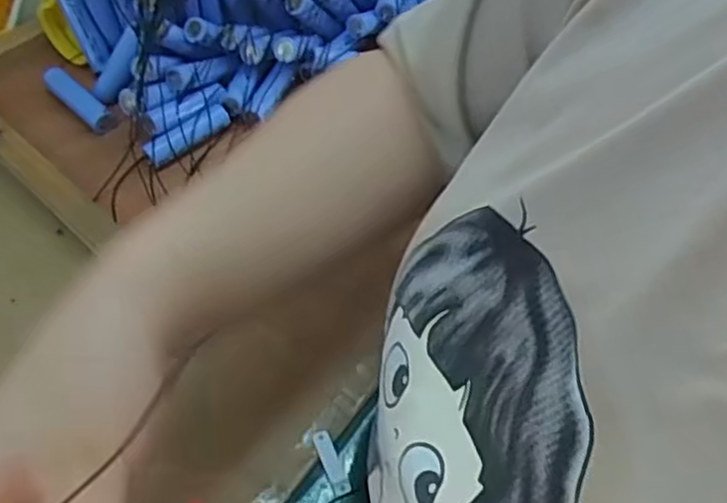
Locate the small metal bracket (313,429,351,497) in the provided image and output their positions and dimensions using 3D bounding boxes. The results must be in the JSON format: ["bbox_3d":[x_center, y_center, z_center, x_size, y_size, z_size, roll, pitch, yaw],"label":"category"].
[{"bbox_3d":[-0.018,0.118,0.391,0.010,0.005,0.036,-19,57,-15],"label":"small metal bracket"}]

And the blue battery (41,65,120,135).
[{"bbox_3d":[-0.207,-0.111,0.505,0.066,0.019,0.016,35,61,21],"label":"blue battery"}]

